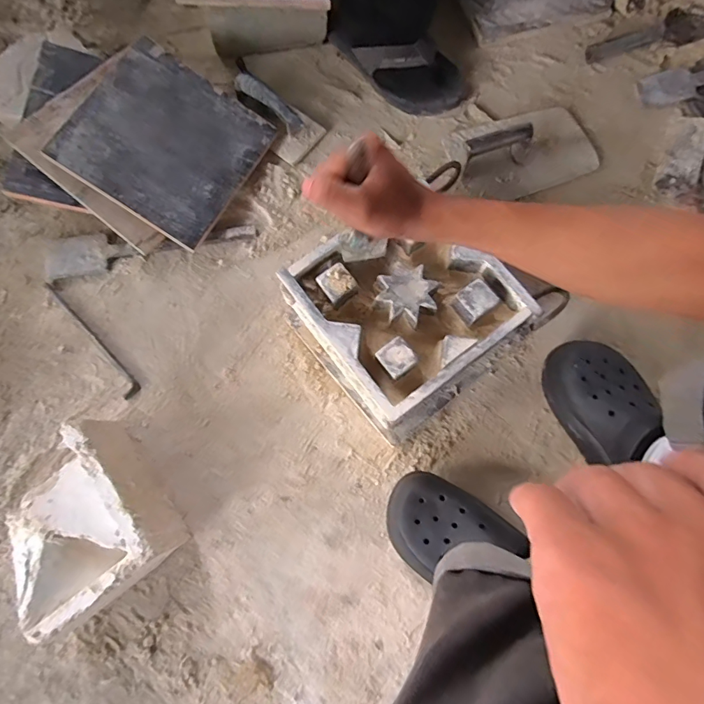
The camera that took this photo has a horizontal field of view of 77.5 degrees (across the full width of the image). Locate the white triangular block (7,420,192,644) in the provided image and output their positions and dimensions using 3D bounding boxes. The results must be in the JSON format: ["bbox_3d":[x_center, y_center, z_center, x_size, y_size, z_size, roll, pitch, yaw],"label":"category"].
[{"bbox_3d":[-0.340,0.216,0.555,0.175,0.098,0.194,-36,78,-6],"label":"white triangular block"}]

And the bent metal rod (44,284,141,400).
[{"bbox_3d":[-0.390,-0.022,0.656,0.024,0.004,0.226,-40,79,-7],"label":"bent metal rod"}]

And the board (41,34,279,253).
[{"bbox_3d":[-0.285,-0.324,0.674,0.248,0.011,0.245,31,78,-9],"label":"board"}]

